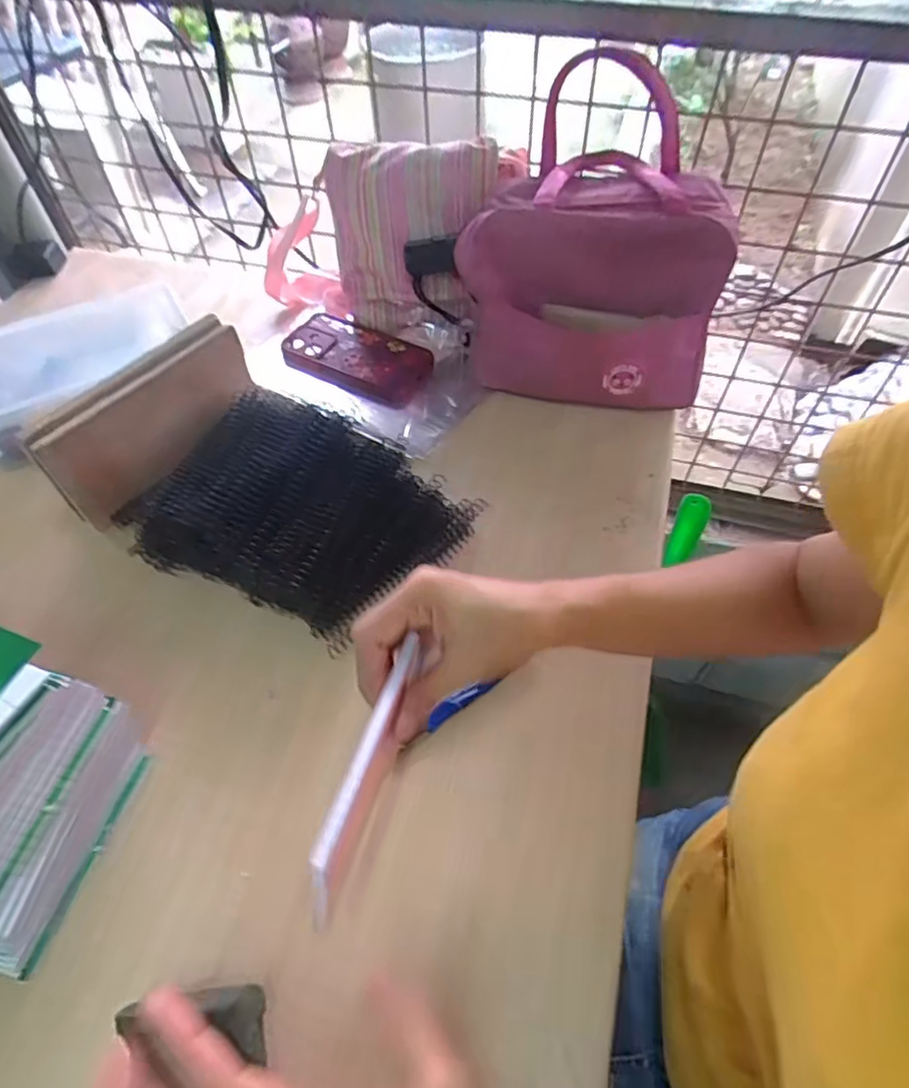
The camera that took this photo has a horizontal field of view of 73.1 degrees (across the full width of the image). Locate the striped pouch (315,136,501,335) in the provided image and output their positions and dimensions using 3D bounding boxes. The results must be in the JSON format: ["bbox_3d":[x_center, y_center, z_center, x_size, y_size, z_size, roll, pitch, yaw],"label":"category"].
[{"bbox_3d":[-0.048,-0.309,0.629,0.175,0.172,0.032,10,31,19],"label":"striped pouch"}]

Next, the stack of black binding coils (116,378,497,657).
[{"bbox_3d":[-0.125,-0.032,0.513,0.248,0.057,0.190,22,57,16],"label":"stack of black binding coils"}]

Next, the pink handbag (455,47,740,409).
[{"bbox_3d":[0.126,-0.273,0.558,0.235,0.245,0.158,6,54,5],"label":"pink handbag"}]

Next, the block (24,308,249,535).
[{"bbox_3d":[-0.254,-0.101,0.533,0.031,0.108,0.184,29,59,20],"label":"block"}]

